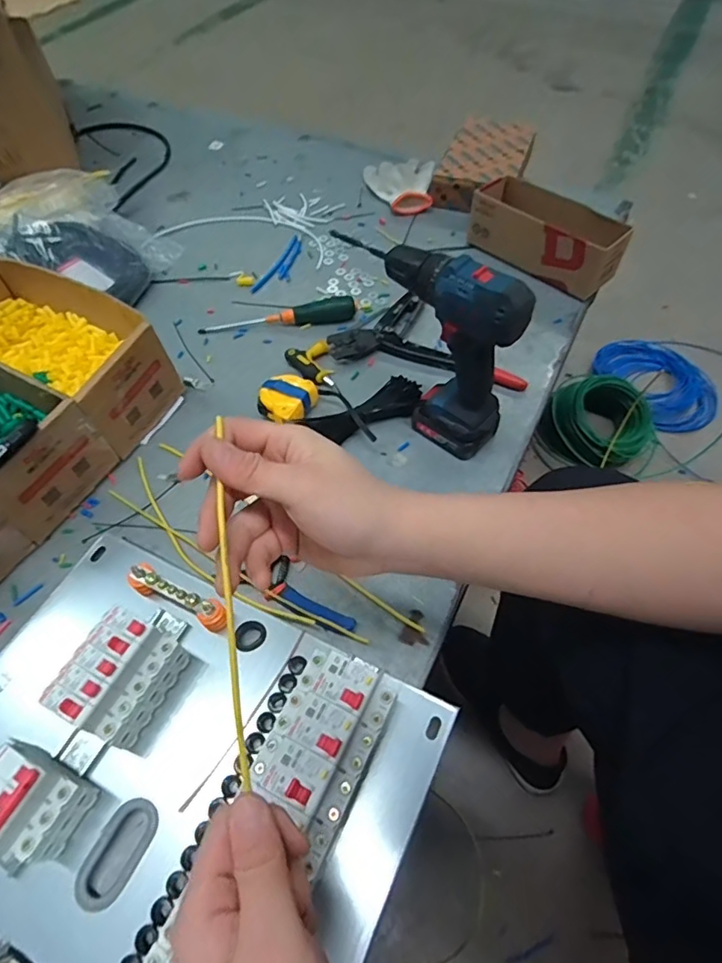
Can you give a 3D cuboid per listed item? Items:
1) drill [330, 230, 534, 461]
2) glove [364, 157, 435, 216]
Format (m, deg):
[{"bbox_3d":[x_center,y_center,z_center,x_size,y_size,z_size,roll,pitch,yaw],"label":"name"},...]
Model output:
[{"bbox_3d":[0.085,-0.148,0.588,0.069,0.220,0.182,-37,62,-20],"label":"drill"},{"bbox_3d":[0.072,-0.545,0.958,0.120,0.027,0.152,-4,56,0],"label":"glove"}]

